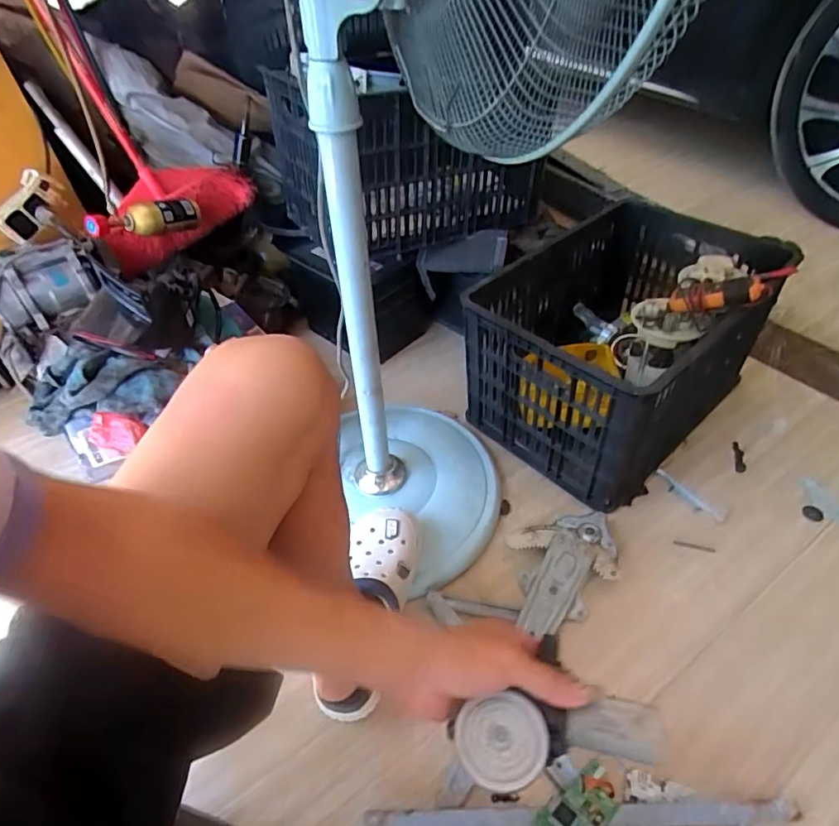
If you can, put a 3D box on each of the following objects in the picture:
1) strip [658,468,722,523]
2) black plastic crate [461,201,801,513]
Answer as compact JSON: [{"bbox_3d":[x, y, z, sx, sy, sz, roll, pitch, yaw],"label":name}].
[{"bbox_3d":[0.440,0.136,0.857,0.021,0.006,0.119,-30,51,-23],"label":"strip"},{"bbox_3d":[0.356,-0.152,0.953,0.529,0.274,0.387,-36,53,-27],"label":"black plastic crate"}]

